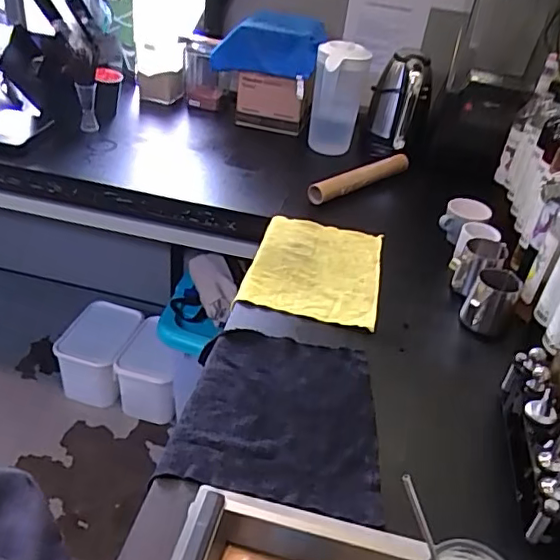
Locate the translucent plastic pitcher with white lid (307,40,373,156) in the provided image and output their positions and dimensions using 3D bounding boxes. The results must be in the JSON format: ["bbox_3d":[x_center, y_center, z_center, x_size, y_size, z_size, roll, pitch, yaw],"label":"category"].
[{"bbox_3d":[0.137,-0.432,1.347,0.114,0.243,0.165,12,36,7],"label":"translucent plastic pitcher with white lid"}]

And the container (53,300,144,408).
[{"bbox_3d":[-0.575,0.240,1.867,0.195,0.250,0.267,14,36,9],"label":"container"}]

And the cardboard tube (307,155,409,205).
[{"bbox_3d":[0.177,-0.228,1.255,0.303,0.044,0.039,-24,47,-36],"label":"cardboard tube"}]

